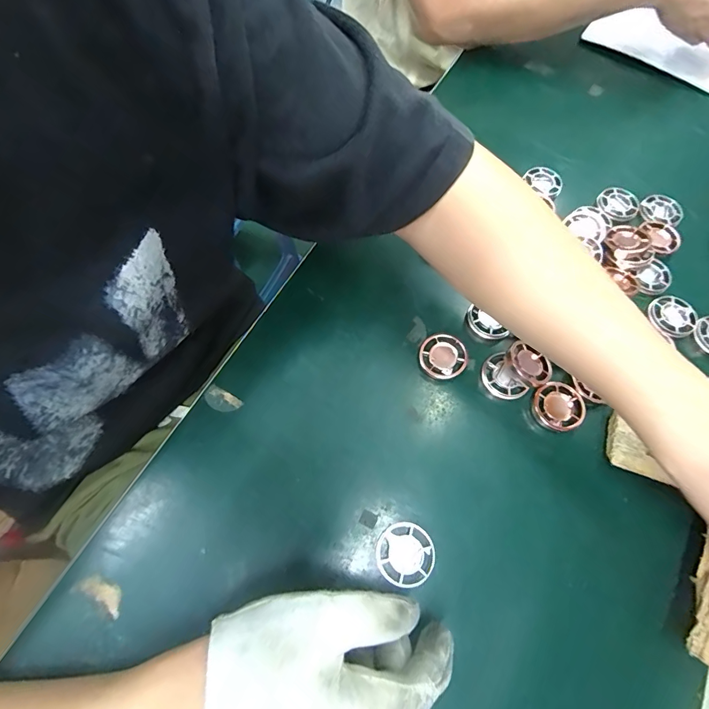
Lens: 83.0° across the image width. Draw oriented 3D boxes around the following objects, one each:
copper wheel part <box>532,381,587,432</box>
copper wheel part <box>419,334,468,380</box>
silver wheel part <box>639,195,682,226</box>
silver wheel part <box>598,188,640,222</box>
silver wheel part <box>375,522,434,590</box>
[{"bbox_3d":[0.164,0.041,0.321,0.038,0.013,0.039,1,67,-3],"label":"copper wheel part"},{"bbox_3d":[0.073,0.003,0.334,0.038,0.012,0.037,1,67,-3],"label":"copper wheel part"},{"bbox_3d":[0.311,-0.145,0.405,0.039,0.007,0.035,33,69,10],"label":"silver wheel part"},{"bbox_3d":[0.268,-0.153,0.407,0.040,0.004,0.041,41,71,13],"label":"silver wheel part"},{"bbox_3d":[0.035,0.137,0.276,0.039,0.008,0.039,32,69,10],"label":"silver wheel part"}]

